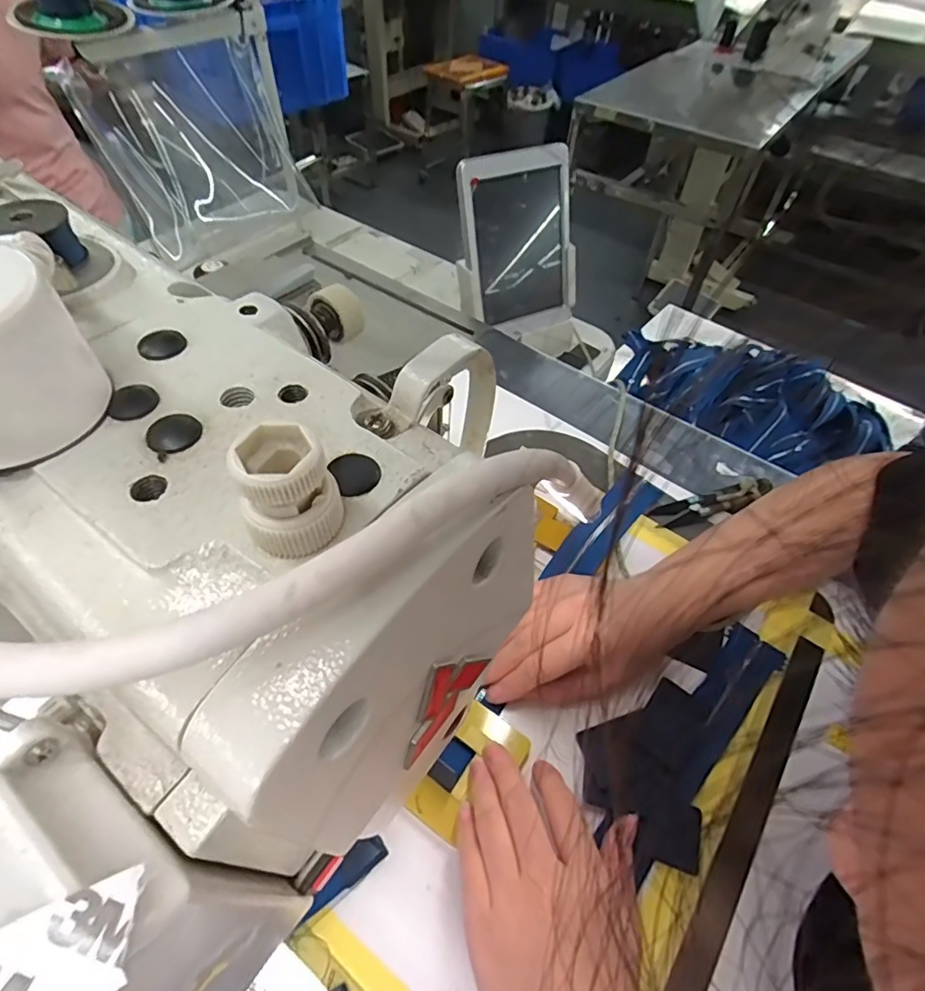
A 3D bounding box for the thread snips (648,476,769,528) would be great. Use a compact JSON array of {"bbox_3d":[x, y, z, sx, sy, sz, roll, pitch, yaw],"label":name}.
[{"bbox_3d":[0.212,0.005,0.454,0.107,0.012,0.024,-11,54,-11],"label":"thread snips"}]

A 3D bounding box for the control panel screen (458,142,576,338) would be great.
[{"bbox_3d":[0.076,-0.308,0.677,0.154,0.220,0.022,-23,39,-18],"label":"control panel screen"}]

